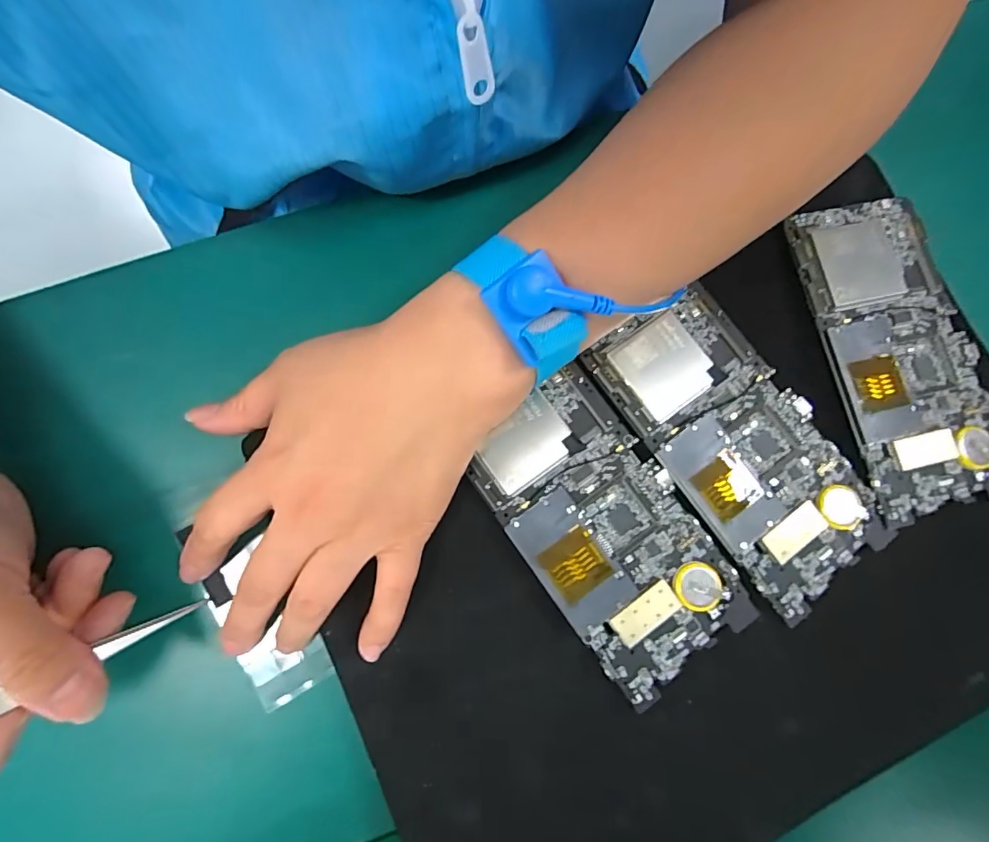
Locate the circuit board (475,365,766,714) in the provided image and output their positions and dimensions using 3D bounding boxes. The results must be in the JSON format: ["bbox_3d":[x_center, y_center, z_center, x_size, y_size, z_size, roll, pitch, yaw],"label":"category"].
[{"bbox_3d":[0.047,0.047,0.218,0.070,0.006,0.132,-34,81,-8],"label":"circuit board"}]

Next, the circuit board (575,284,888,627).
[{"bbox_3d":[0.112,0.008,0.225,0.071,0.007,0.142,-36,82,-7],"label":"circuit board"}]

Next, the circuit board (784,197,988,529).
[{"bbox_3d":[0.192,-0.035,0.234,0.067,0.007,0.148,-13,80,-3],"label":"circuit board"}]

